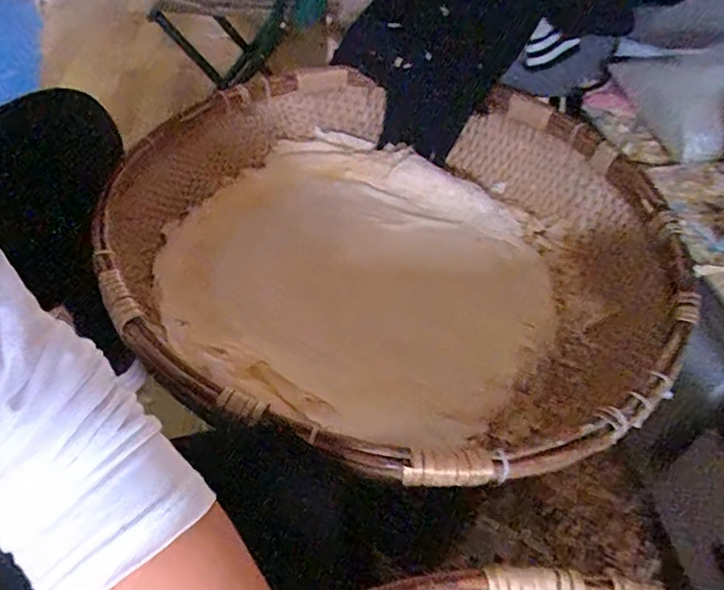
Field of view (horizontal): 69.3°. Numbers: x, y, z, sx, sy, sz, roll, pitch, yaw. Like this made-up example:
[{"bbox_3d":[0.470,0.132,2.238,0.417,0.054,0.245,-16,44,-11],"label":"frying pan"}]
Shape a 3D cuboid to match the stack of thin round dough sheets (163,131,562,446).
[{"bbox_3d":[0.010,-0.041,0.827,0.557,0.153,0.440,20,48,14],"label":"stack of thin round dough sheets"}]

